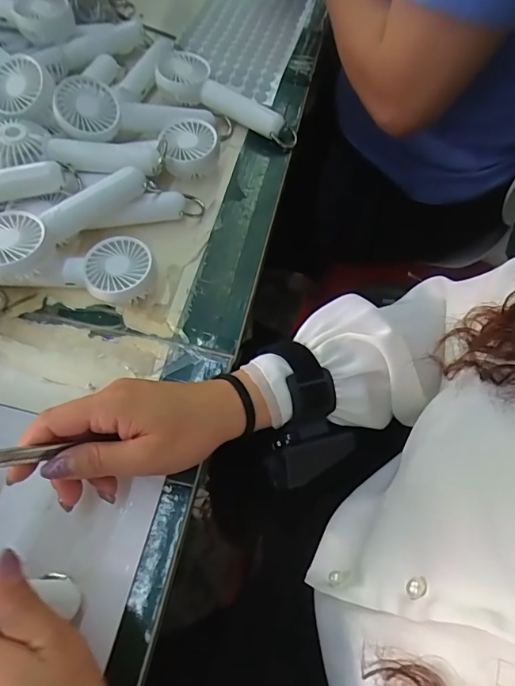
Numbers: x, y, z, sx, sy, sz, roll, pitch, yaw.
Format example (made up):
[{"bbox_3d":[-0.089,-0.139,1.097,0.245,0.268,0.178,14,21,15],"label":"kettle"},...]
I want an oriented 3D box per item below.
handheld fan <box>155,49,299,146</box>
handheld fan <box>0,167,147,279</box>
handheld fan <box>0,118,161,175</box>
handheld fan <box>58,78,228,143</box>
[{"bbox_3d":[-0.026,-0.256,0.460,0.154,0.043,0.053,22,66,10],"label":"handheld fan"},{"bbox_3d":[-0.157,-0.102,0.356,0.051,0.030,0.144,40,70,17],"label":"handheld fan"},{"bbox_3d":[-0.161,-0.167,0.383,0.139,0.035,0.047,4,64,2],"label":"handheld fan"},{"bbox_3d":[-0.103,-0.216,0.421,0.164,0.030,0.049,-6,63,-22],"label":"handheld fan"}]

